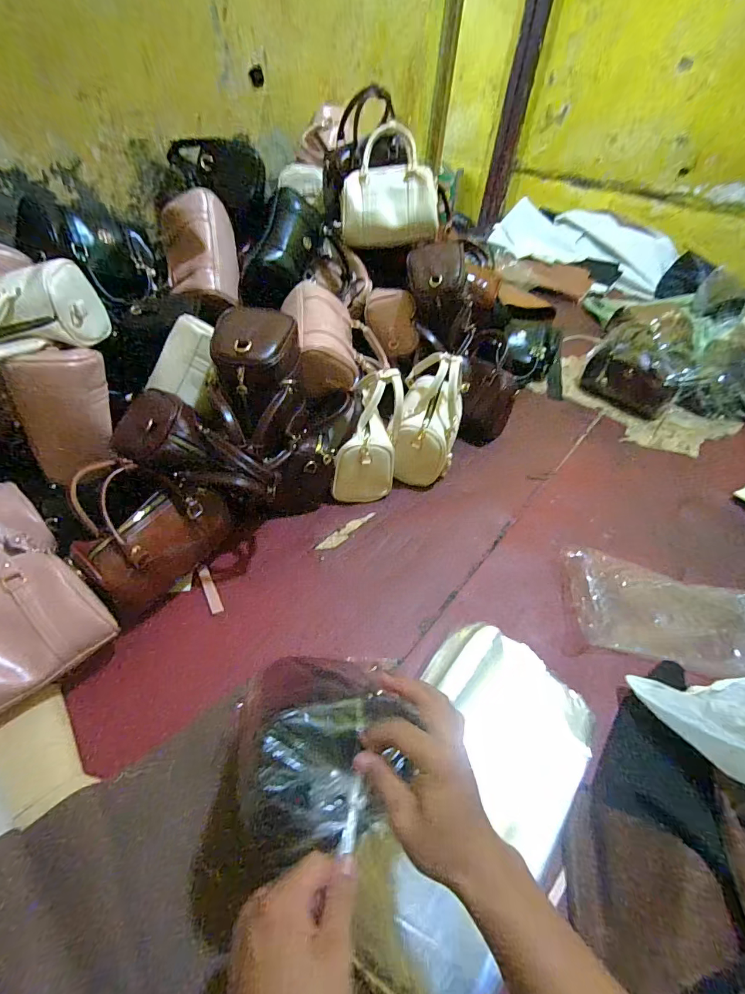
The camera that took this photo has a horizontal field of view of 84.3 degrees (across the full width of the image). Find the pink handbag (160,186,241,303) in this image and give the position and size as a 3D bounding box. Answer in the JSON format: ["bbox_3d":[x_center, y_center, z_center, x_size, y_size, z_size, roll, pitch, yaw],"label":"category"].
[{"bbox_3d":[-0.383,-0.520,0.906,0.154,0.229,0.130,-6,1,22],"label":"pink handbag"}]

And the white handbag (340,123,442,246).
[{"bbox_3d":[0.046,-0.713,0.979,0.228,0.250,0.120,5,3,7],"label":"white handbag"}]

